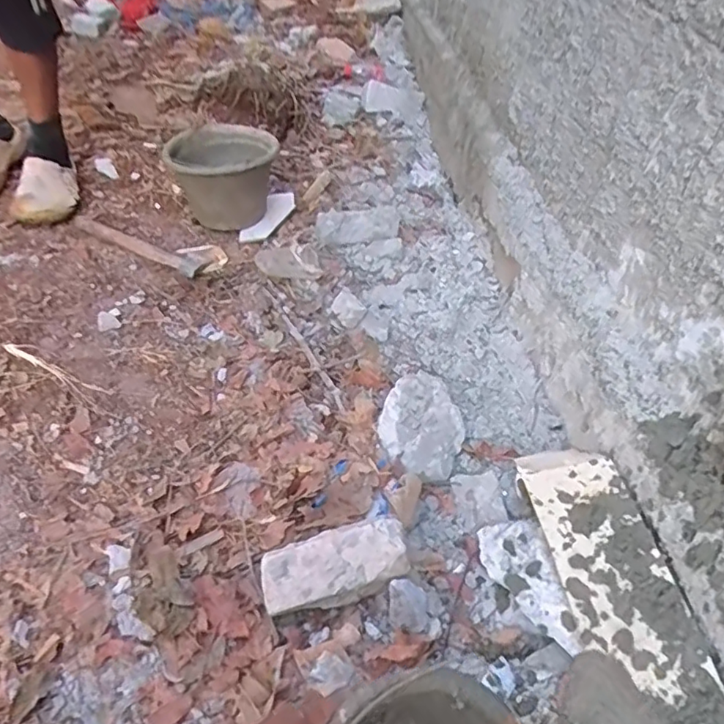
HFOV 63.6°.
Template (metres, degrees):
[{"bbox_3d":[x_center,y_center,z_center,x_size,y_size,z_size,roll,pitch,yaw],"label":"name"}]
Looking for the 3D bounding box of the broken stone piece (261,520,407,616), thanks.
[{"bbox_3d":[-0.036,0.287,0.812,0.203,0.073,0.089,-17,47,-2],"label":"broken stone piece"}]

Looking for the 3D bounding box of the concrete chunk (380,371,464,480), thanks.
[{"bbox_3d":[0.109,0.110,1.036,0.150,0.057,0.215,18,47,14],"label":"concrete chunk"}]

